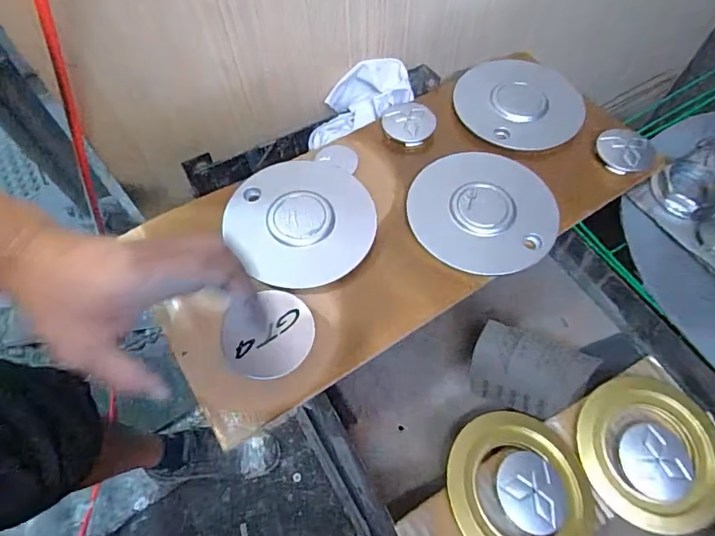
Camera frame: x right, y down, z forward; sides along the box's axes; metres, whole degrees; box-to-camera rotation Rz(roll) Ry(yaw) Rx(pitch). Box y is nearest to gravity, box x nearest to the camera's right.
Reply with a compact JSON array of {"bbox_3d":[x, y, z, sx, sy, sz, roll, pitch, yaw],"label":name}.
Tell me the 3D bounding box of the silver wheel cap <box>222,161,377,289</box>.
[{"bbox_3d":[-0.051,-0.047,0.443,0.135,0.010,0.137,-1,58,2],"label":"silver wheel cap"}]

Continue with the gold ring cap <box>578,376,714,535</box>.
[{"bbox_3d":[0.246,0.153,0.390,0.106,0.014,0.117,4,62,3],"label":"gold ring cap"}]

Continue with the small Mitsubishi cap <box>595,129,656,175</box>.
[{"bbox_3d":[0.280,-0.122,0.486,0.057,0.015,0.049,37,68,18],"label":"small Mitsubishi cap"}]

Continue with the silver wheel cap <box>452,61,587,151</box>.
[{"bbox_3d":[0.182,-0.186,0.523,0.136,0.011,0.132,0,62,1],"label":"silver wheel cap"}]

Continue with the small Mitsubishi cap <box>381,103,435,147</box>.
[{"bbox_3d":[0.057,-0.158,0.514,0.054,0.021,0.054,0,62,1],"label":"small Mitsubishi cap"}]

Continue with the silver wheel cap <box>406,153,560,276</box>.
[{"bbox_3d":[0.123,-0.059,0.453,0.136,0.014,0.143,0,62,1],"label":"silver wheel cap"}]

